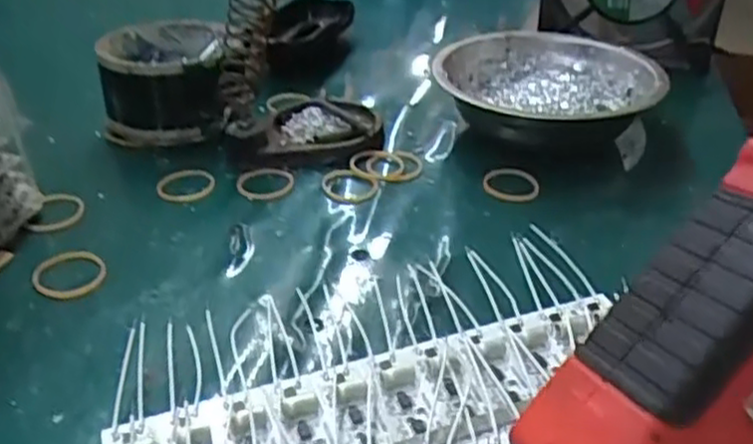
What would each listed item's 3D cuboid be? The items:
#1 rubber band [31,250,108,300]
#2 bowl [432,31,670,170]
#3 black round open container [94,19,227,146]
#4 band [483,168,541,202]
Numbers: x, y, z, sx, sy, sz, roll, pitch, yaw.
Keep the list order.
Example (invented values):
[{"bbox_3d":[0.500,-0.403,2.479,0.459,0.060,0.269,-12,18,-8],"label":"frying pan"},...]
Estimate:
[{"bbox_3d":[-0.134,0.022,0.326,0.030,0.004,0.031,-13,35,-21],"label":"rubber band"},{"bbox_3d":[0.101,-0.071,0.433,0.121,0.045,0.121,1,32,-1],"label":"bowl"},{"bbox_3d":[-0.127,-0.085,0.449,0.068,0.048,0.089,-4,33,-9],"label":"black round open container"},{"bbox_3d":[0.070,-0.020,0.390,0.029,0.005,0.030,8,33,9],"label":"band"}]

